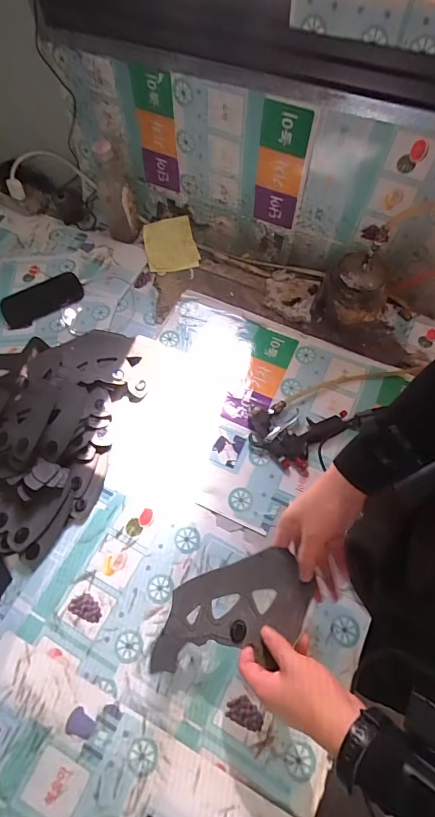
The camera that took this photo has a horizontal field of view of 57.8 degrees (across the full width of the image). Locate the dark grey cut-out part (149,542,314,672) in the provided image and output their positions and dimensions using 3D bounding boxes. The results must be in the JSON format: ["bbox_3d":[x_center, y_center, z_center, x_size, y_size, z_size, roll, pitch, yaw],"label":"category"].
[{"bbox_3d":[0.011,0.258,0.497,0.208,0.016,0.108,-24,50,5],"label":"dark grey cut-out part"}]

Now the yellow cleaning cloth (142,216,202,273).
[{"bbox_3d":[-0.107,-0.366,0.882,0.112,0.016,0.128,-16,80,1],"label":"yellow cleaning cloth"}]

